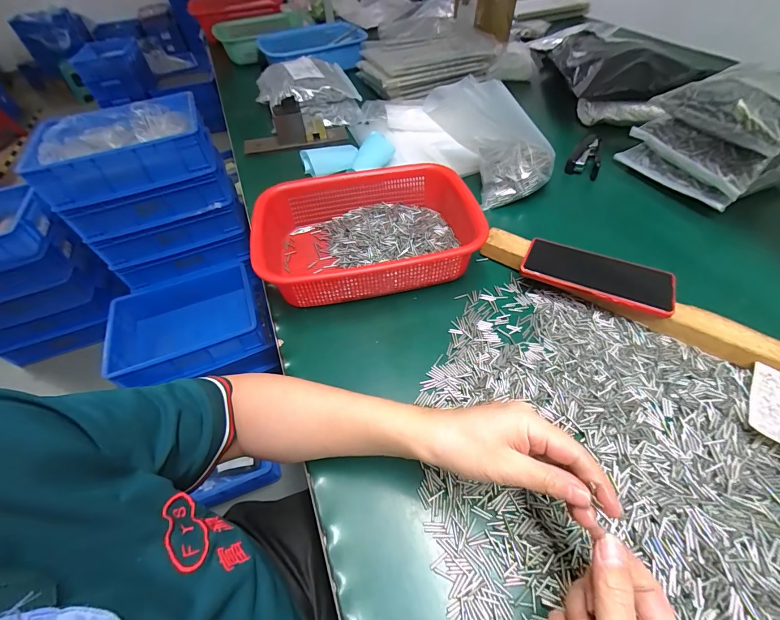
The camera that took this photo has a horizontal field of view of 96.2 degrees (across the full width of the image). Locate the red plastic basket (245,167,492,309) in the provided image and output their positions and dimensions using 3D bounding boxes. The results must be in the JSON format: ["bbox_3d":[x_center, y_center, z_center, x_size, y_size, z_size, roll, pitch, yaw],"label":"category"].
[{"bbox_3d":[-0.028,-0.107,0.487,0.295,0.074,0.211,-11,52,-4],"label":"red plastic basket"}]

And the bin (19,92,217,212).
[{"bbox_3d":[-0.709,-0.435,0.941,0.400,0.117,0.264,-19,53,-10],"label":"bin"}]

